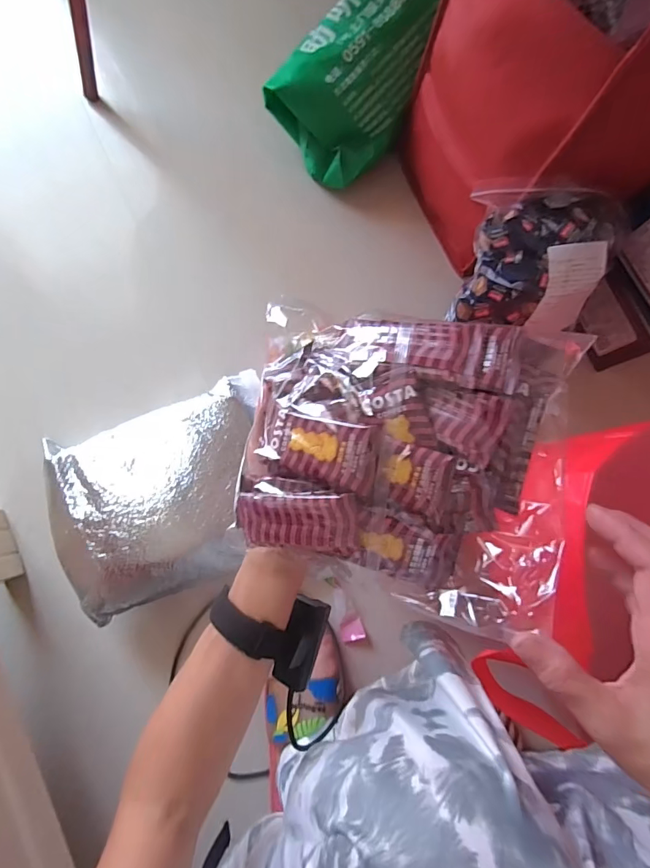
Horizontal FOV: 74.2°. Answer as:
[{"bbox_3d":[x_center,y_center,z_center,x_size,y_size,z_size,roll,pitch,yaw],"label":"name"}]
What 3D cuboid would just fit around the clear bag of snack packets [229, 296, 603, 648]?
[{"bbox_3d":[0.050,0.015,0.311,0.223,0.070,0.192,11,88,9],"label":"clear bag of snack packets"}]

